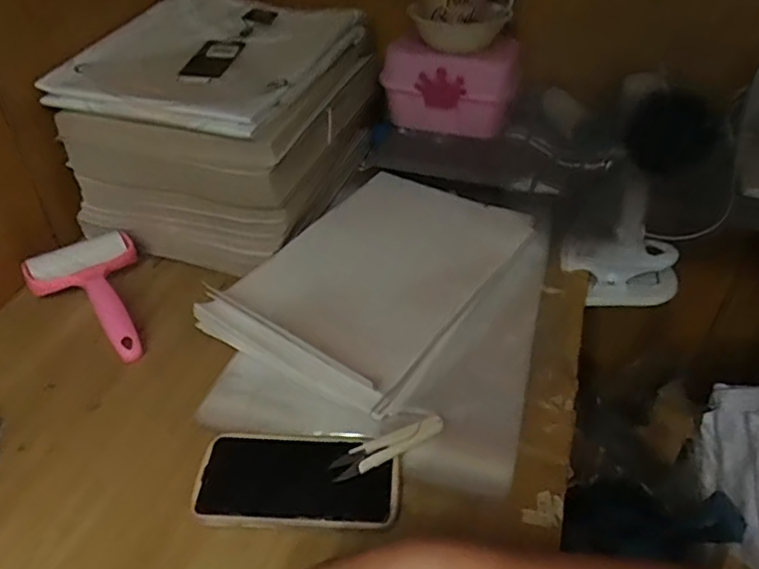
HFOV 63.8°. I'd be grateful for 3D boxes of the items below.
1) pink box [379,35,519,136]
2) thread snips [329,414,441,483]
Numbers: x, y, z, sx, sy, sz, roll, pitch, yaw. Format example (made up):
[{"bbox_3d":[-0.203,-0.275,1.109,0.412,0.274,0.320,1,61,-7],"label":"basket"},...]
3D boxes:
[{"bbox_3d":[0.097,-0.267,0.815,0.162,0.102,0.096,19,44,22],"label":"pink box"},{"bbox_3d":[0.008,0.135,0.511,0.099,0.013,0.026,-22,44,-23],"label":"thread snips"}]

